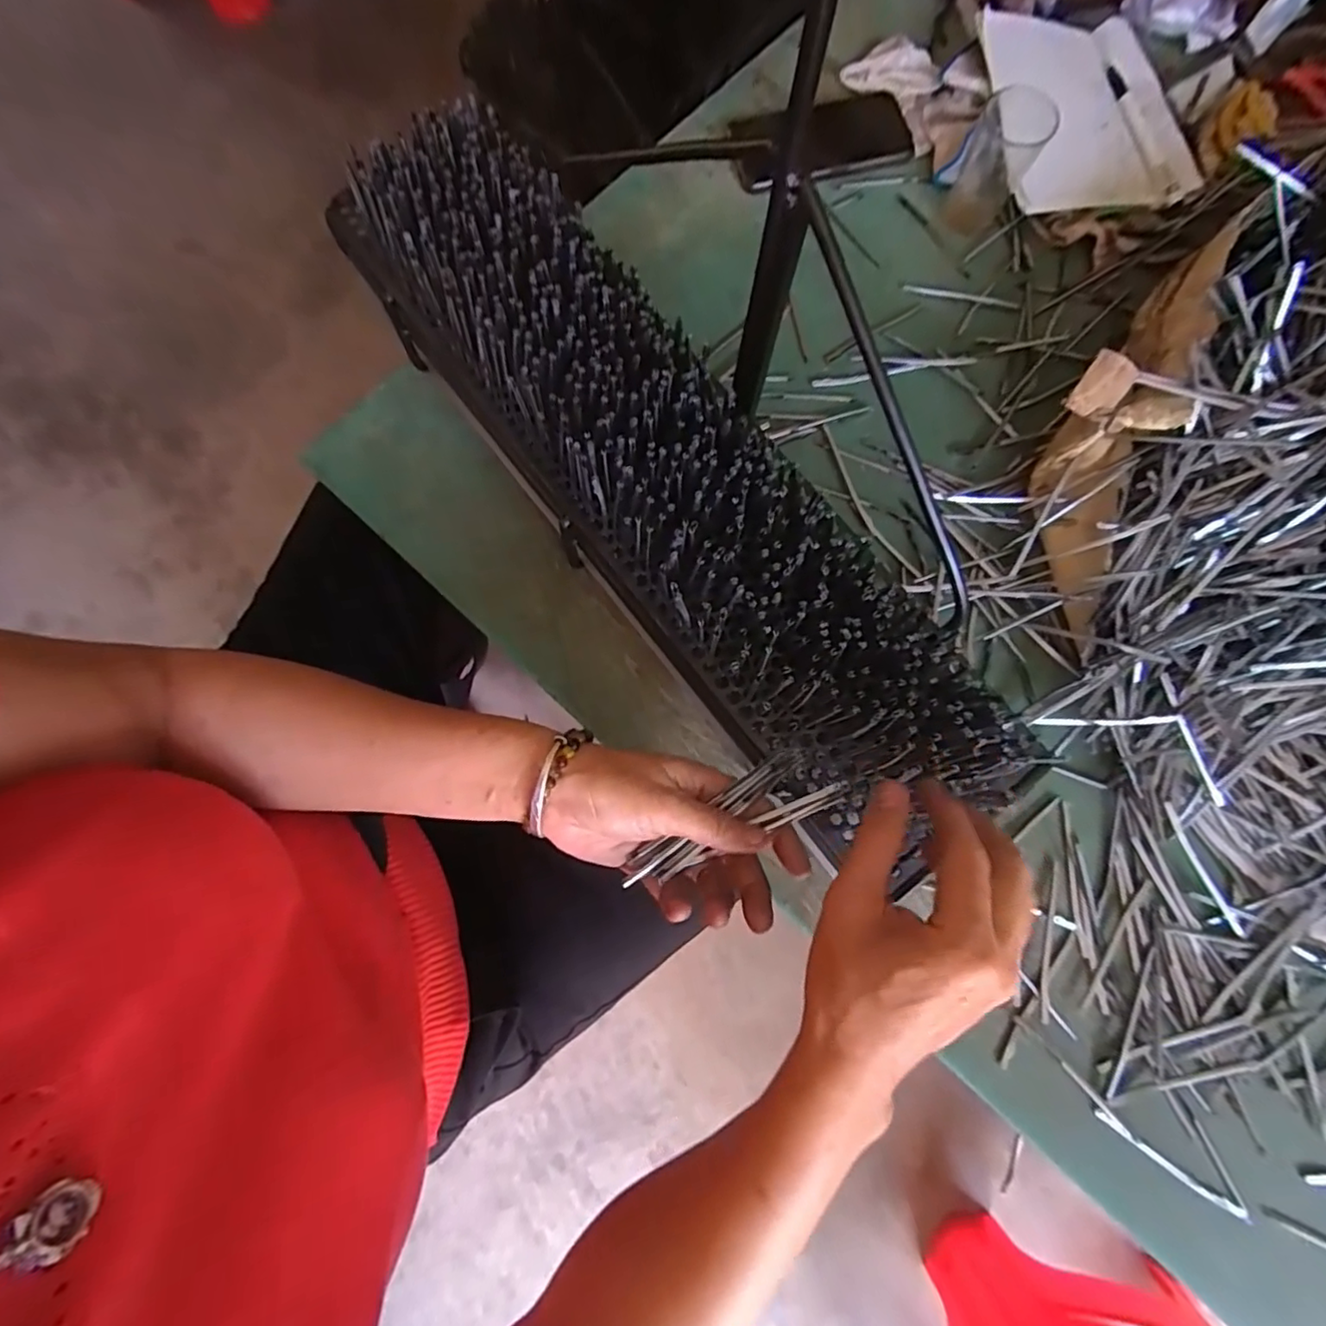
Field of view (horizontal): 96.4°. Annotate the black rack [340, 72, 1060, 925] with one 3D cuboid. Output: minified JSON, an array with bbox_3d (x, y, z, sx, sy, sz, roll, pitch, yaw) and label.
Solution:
[{"bbox_3d":[-0.009,-0.120,0.409,0.133,0.123,0.563,-39,80,-7],"label":"black rack"}]

